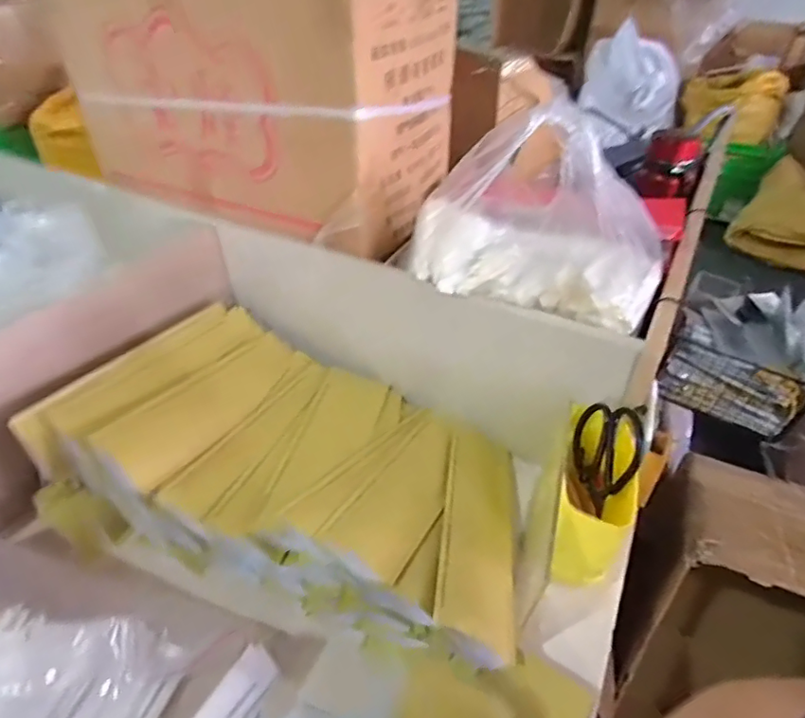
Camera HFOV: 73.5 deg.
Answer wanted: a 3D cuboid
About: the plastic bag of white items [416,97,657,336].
[{"bbox_3d":[0.130,-0.140,0.527,0.253,0.177,0.114,15,41,16],"label":"plastic bag of white items"}]

